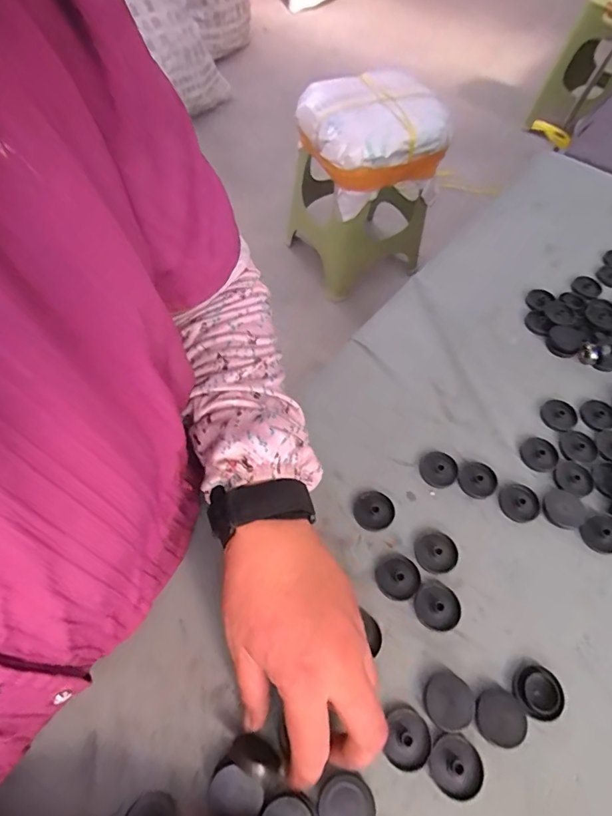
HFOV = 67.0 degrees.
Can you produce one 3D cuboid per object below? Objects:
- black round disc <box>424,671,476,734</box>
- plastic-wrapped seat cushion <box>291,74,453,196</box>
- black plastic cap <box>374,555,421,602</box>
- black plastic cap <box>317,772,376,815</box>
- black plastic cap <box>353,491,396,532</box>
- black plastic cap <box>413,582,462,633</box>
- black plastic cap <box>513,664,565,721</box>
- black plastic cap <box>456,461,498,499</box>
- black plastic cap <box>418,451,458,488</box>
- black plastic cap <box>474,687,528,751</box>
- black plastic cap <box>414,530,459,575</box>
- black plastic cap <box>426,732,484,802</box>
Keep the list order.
[{"bbox_3d":[0.097,0.198,0.312,0.032,0.011,0.033,1,57,-1],"label":"black round disc"},{"bbox_3d":[0.164,-0.704,1.170,0.350,0.140,0.292,-17,59,-12],"label":"plastic-wrapped seat cushion"},{"bbox_3d":[0.071,0.129,0.357,0.033,0.007,0.033,1,57,-1],"label":"black plastic cap"},{"bbox_3d":[0.024,0.242,0.279,0.032,0.011,0.032,1,57,-1],"label":"black plastic cap"},{"bbox_3d":[0.056,0.085,0.385,0.033,0.005,0.033,1,57,-1],"label":"black plastic cap"},{"bbox_3d":[0.099,0.149,0.347,0.033,0.008,0.032,1,57,-1],"label":"black plastic cap"},{"bbox_3d":[0.162,0.198,0.321,0.032,0.005,0.032,1,57,-1],"label":"black plastic cap"},{"bbox_3d":[0.150,0.062,0.404,0.032,0.004,0.033,1,57,-1],"label":"black plastic cap"},{"bbox_3d":[0.117,0.054,0.409,0.033,0.005,0.034,1,57,-1],"label":"black plastic cap"},{"bbox_3d":[0.131,0.207,0.309,0.034,0.004,0.033,1,57,-1],"label":"black plastic cap"},{"bbox_3d":[0.104,0.114,0.369,0.033,0.005,0.032,1,57,-1],"label":"black plastic cap"},{"bbox_3d":[0.096,0.228,0.294,0.033,0.005,0.032,1,57,-1],"label":"black plastic cap"}]

